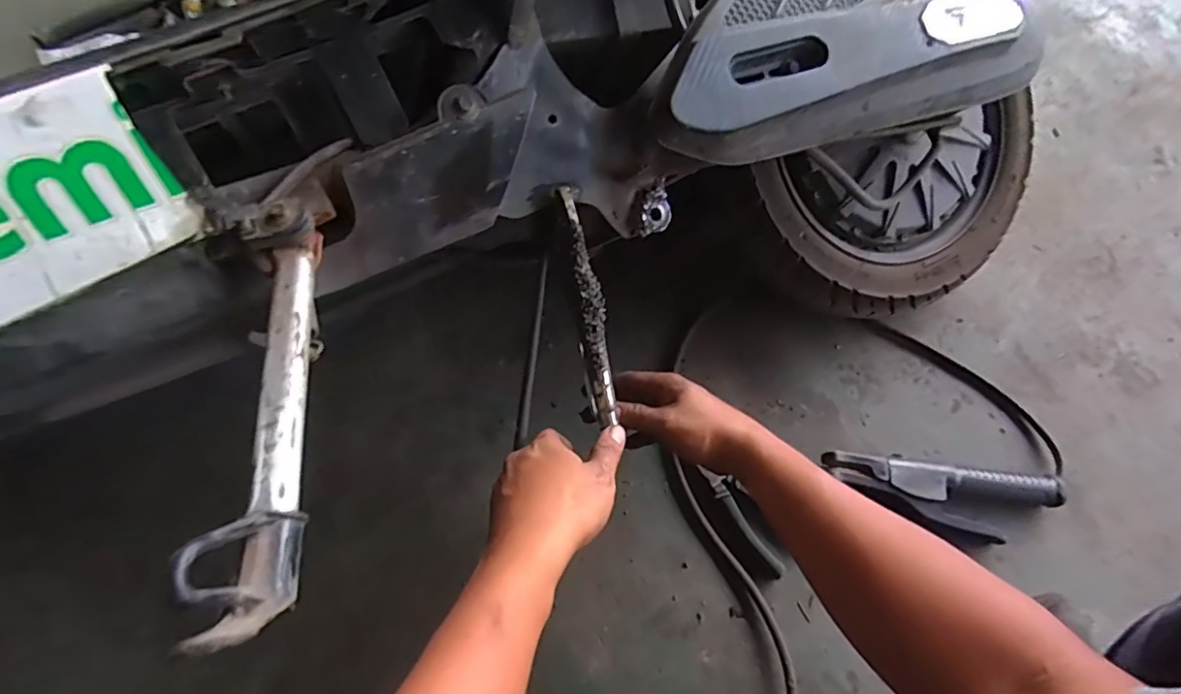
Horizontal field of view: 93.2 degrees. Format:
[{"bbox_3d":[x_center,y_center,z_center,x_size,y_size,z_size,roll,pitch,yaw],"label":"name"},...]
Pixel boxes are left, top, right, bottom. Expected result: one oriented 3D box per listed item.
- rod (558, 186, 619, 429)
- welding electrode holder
[{"bbox_3d":[-0.001,-0.032,0.462,0.025,0.021,0.195,-10,98,-5],"label":"rod"},{"bbox_3d":[0.396,0.172,0.632,0.256,0.041,0.079,6,64,3],"label":"welding electrode holder"}]

